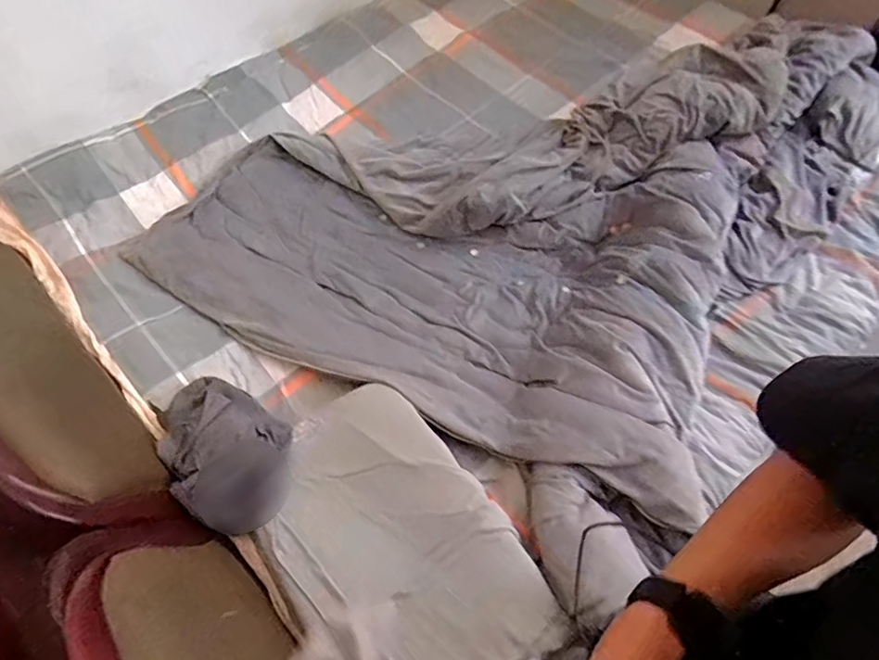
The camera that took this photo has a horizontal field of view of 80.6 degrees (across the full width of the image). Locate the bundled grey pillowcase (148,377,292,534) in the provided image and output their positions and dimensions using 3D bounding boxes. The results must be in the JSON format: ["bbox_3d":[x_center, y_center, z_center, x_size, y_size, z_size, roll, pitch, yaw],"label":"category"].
[{"bbox_3d":[-0.411,0.222,0.983,0.346,0.121,0.208,34,67,19],"label":"bundled grey pillowcase"}]

